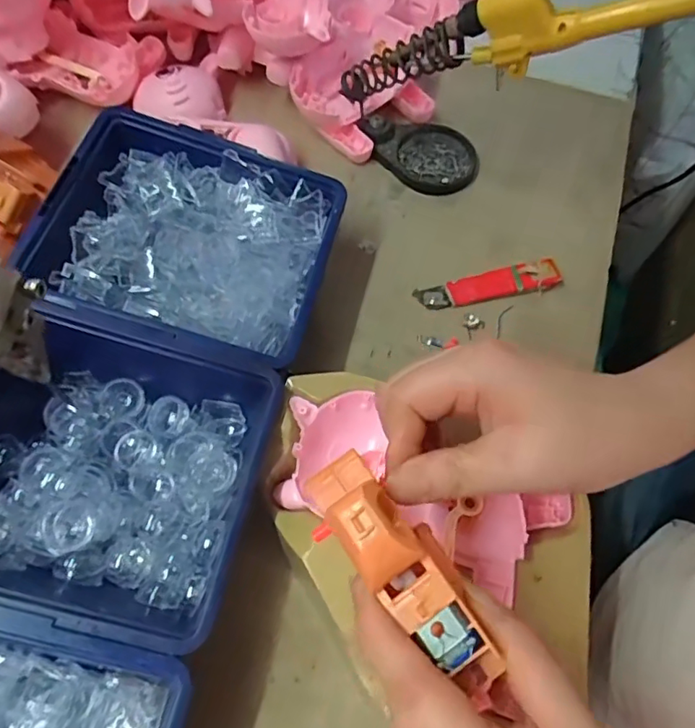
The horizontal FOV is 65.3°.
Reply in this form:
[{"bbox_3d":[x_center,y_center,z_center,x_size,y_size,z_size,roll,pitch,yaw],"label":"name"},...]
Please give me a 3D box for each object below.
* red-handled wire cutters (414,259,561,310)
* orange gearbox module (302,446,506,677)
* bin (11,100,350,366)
[{"bbox_3d":[0.101,-0.058,0.388,0.103,0.008,0.023,-10,66,-7],"label":"red-handled wire cutters"},{"bbox_3d":[0.018,0.069,0.189,0.028,0.026,0.083,-37,77,-18],"label":"orange gearbox module"},{"bbox_3d":[-0.098,-0.079,0.352,0.170,0.062,0.126,16,66,4],"label":"bin"}]

